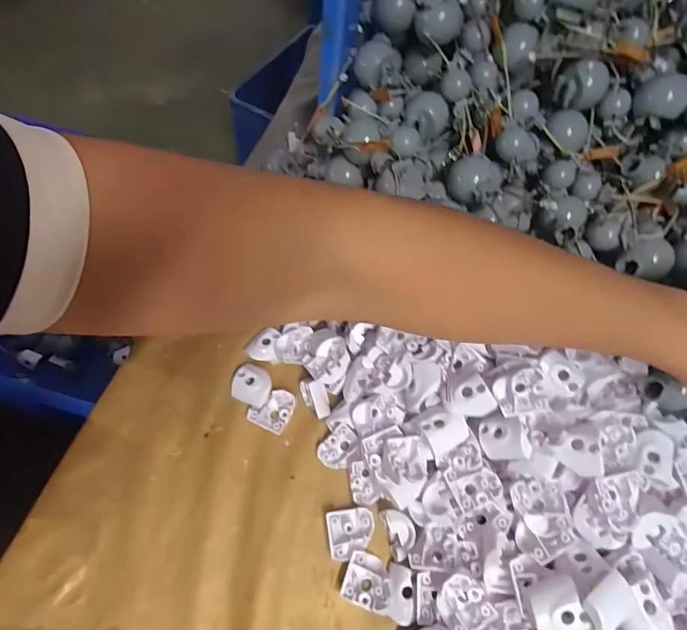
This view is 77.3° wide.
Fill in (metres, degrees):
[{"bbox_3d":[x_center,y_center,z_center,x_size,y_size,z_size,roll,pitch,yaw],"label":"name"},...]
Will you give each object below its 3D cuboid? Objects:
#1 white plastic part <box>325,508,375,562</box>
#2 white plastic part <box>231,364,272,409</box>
[{"bbox_3d":[0.005,0.150,0.296,0.032,0.010,0.029,-6,60,-10],"label":"white plastic part"},{"bbox_3d":[-0.072,0.057,0.343,0.032,0.015,0.028,26,60,10],"label":"white plastic part"}]

